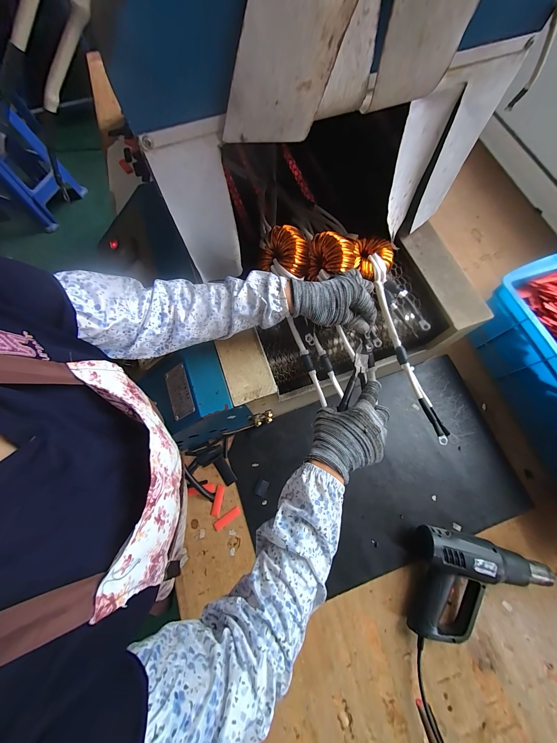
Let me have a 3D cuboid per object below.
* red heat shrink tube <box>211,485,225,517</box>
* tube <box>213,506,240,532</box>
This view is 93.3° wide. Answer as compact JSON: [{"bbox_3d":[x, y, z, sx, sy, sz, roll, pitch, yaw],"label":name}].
[{"bbox_3d":[-0.132,0.280,0.569,0.019,0.004,0.062,9,73,4],"label":"red heat shrink tube"},{"bbox_3d":[-0.109,0.312,0.555,0.063,0.004,0.017,-35,75,-9],"label":"tube"}]

